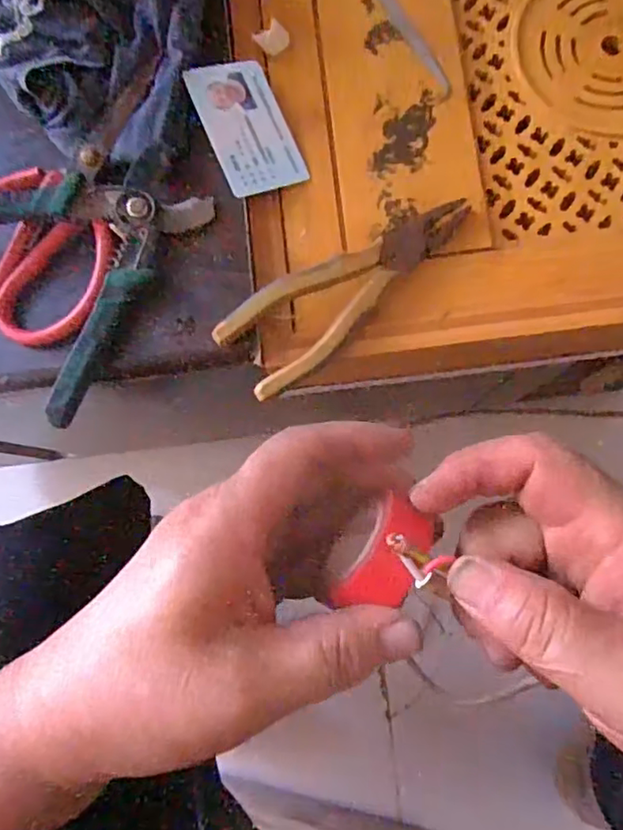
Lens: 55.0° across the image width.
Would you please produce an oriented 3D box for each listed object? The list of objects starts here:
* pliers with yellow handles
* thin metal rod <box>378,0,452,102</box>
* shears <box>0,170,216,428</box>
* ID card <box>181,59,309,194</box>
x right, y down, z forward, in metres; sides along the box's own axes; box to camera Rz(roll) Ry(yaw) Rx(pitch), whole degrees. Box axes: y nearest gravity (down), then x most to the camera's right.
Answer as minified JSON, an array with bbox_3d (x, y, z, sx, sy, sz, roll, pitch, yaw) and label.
[{"bbox_3d":[0.025,-0.077,0.360,0.165,0.029,0.054,-36,82,-4],"label":"pliers with yellow handles"},{"bbox_3d":[0.063,-0.260,0.400,0.012,0.004,0.118,-26,81,-2],"label":"thin metal rod"},{"bbox_3d":[-0.164,-0.100,0.366,0.144,0.036,0.155,32,84,6],"label":"shears"},{"bbox_3d":[-0.040,-0.183,0.381,0.055,0.004,0.085,-22,89,-23],"label":"ID card"}]

